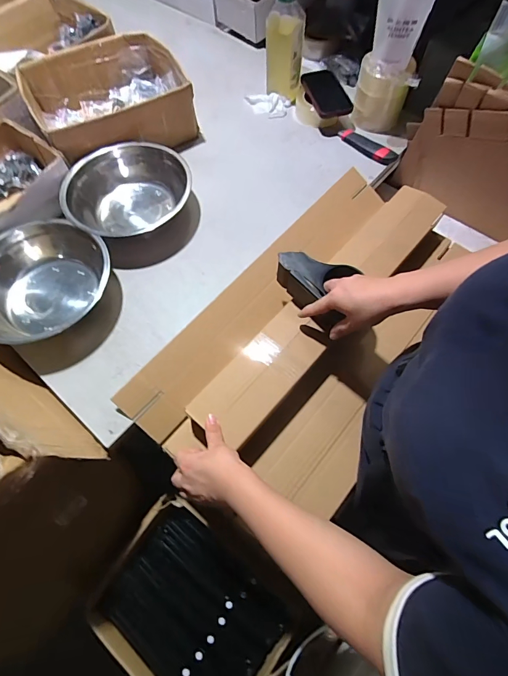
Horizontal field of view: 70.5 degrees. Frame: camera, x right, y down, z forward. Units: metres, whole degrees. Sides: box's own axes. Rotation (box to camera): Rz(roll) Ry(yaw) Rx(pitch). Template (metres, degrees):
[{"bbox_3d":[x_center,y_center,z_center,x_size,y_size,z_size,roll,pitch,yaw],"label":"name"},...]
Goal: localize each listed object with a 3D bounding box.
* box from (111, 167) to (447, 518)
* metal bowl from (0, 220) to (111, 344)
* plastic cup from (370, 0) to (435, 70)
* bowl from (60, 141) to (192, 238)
[{"bbox_3d":[0.118,-0.038,0.646,0.350,0.079,0.647,34,70,16],"label":"box"},{"bbox_3d":[-0.381,-0.097,0.636,0.205,0.082,0.243,8,65,5],"label":"metal bowl"},{"bbox_3d":[0.285,-0.622,0.691,0.112,0.136,0.096,17,66,9],"label":"plastic cup"},{"bbox_3d":[-0.247,-0.283,0.733,0.247,0.106,0.228,-17,65,-6],"label":"bowl"}]

